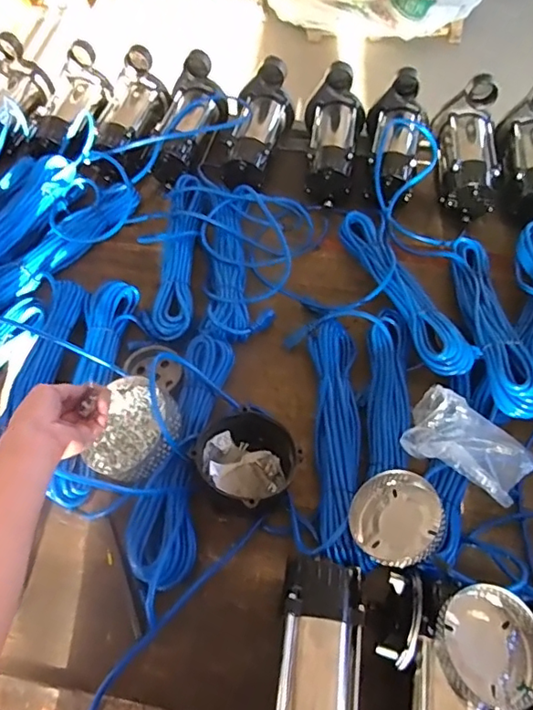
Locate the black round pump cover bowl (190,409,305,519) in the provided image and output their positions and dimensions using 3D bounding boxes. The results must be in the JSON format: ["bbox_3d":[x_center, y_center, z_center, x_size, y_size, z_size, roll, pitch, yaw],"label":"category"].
[{"bbox_3d":[-0.025,0.138,0.695,0.124,0.055,0.132,36,64,22],"label":"black round pump cover bowl"}]

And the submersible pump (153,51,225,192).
[{"bbox_3d":[-0.155,-0.460,1.054,0.116,0.130,0.249,5,57,5],"label":"submersible pump"}]

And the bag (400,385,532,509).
[{"bbox_3d":[0.261,0.119,0.686,0.161,0.069,0.102,27,61,18],"label":"bag"}]

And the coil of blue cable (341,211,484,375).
[{"bbox_3d":[0.205,-0.108,0.847,0.082,0.056,0.349,-21,58,-12],"label":"coil of blue cable"}]

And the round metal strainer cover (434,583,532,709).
[{"bbox_3d":[0.222,0.289,0.528,0.105,0.039,0.108,-1,56,1],"label":"round metal strainer cover"}]

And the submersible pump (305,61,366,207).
[{"bbox_3d":[0.127,-0.425,1.019,0.112,0.114,0.255,6,57,6],"label":"submersible pump"}]

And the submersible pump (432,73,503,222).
[{"bbox_3d":[0.380,-0.387,0.993,0.106,0.120,0.247,5,57,5],"label":"submersible pump"}]

